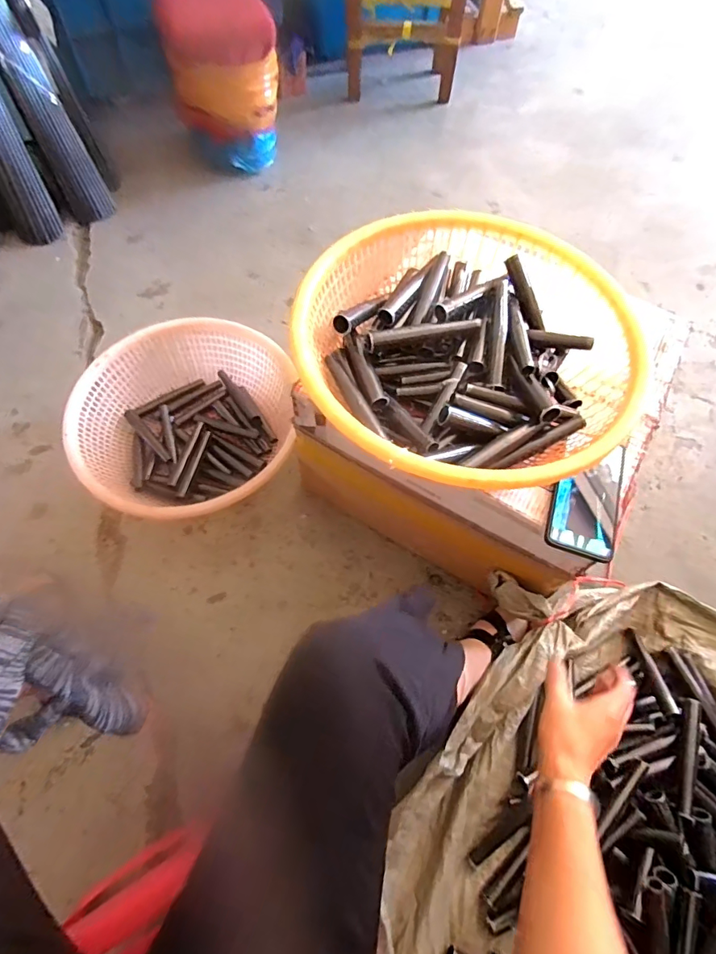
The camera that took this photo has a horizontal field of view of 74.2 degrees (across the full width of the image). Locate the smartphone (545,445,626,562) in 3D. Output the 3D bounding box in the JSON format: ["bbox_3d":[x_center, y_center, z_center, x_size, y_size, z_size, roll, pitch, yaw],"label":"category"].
[{"bbox_3d":[0.285,0.022,0.586,0.077,0.014,0.154,20,65,8],"label":"smartphone"}]

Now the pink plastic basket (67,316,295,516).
[{"bbox_3d":[-0.318,-0.101,0.893,0.381,0.132,0.394,0,65,-2],"label":"pink plastic basket"}]

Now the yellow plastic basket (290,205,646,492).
[{"bbox_3d":[0.136,-0.159,0.586,0.377,0.104,0.394,1,64,-2],"label":"yellow plastic basket"}]

